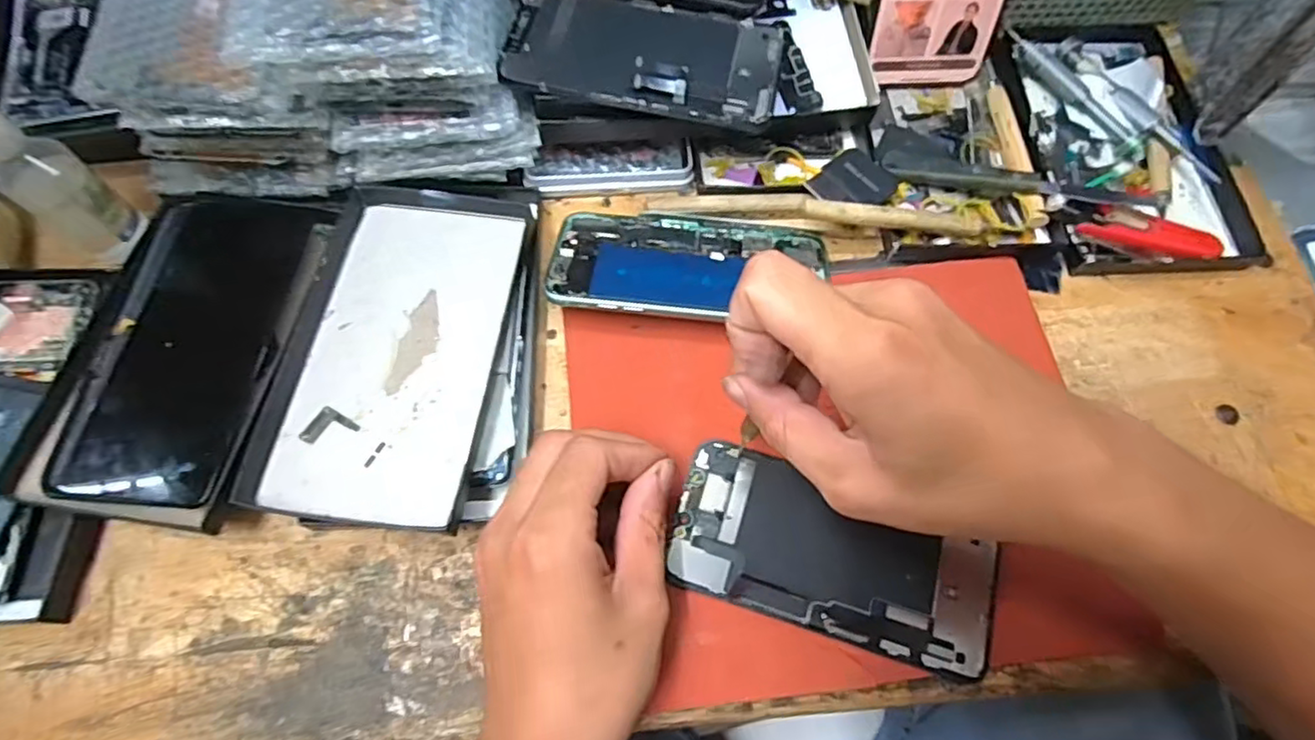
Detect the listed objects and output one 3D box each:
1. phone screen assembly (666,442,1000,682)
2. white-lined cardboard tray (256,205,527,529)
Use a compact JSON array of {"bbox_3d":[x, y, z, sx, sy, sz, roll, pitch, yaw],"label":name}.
[{"bbox_3d":[0.079,0.086,0.303,0.145,0.005,0.067,21,71,9],"label":"phone screen assembly"},{"bbox_3d":[-0.125,-0.011,0.328,0.089,0.010,0.167,8,66,-3],"label":"white-lined cardboard tray"}]

